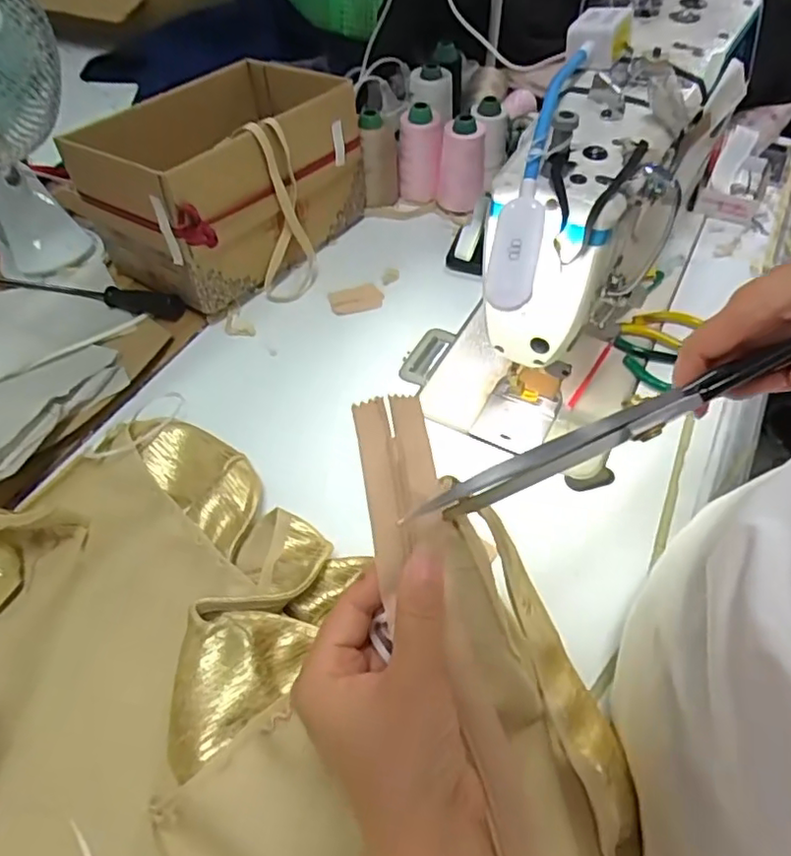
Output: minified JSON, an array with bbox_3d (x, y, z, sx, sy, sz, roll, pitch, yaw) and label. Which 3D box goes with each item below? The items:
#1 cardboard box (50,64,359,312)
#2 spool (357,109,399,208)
[{"bbox_3d":[-0.171,-0.270,0.674,0.198,0.153,0.267,30,59,21],"label":"cardboard box"},{"bbox_3d":[-0.018,-0.315,0.737,0.044,0.104,0.042,-2,53,-1],"label":"spool"}]

